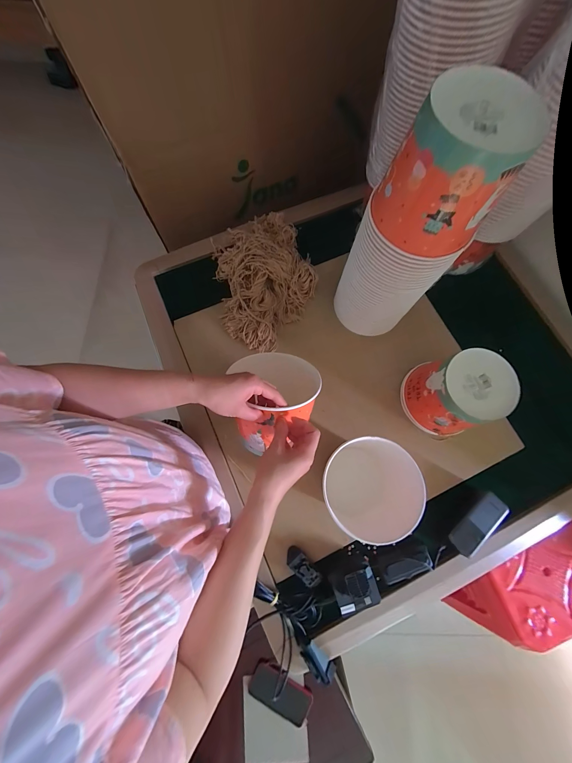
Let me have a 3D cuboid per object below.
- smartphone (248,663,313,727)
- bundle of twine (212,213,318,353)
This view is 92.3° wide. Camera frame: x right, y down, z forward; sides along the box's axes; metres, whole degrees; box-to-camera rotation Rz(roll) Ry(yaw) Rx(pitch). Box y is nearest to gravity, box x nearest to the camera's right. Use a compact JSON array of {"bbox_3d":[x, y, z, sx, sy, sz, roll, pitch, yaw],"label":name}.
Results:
[{"bbox_3d":[-0.015,0.827,0.728,0.161,0.014,0.080,25,80,11],"label":"smartphone"},{"bbox_3d":[-0.053,-0.260,0.638,0.223,0.077,0.347,-9,77,-4],"label":"bundle of twine"}]

